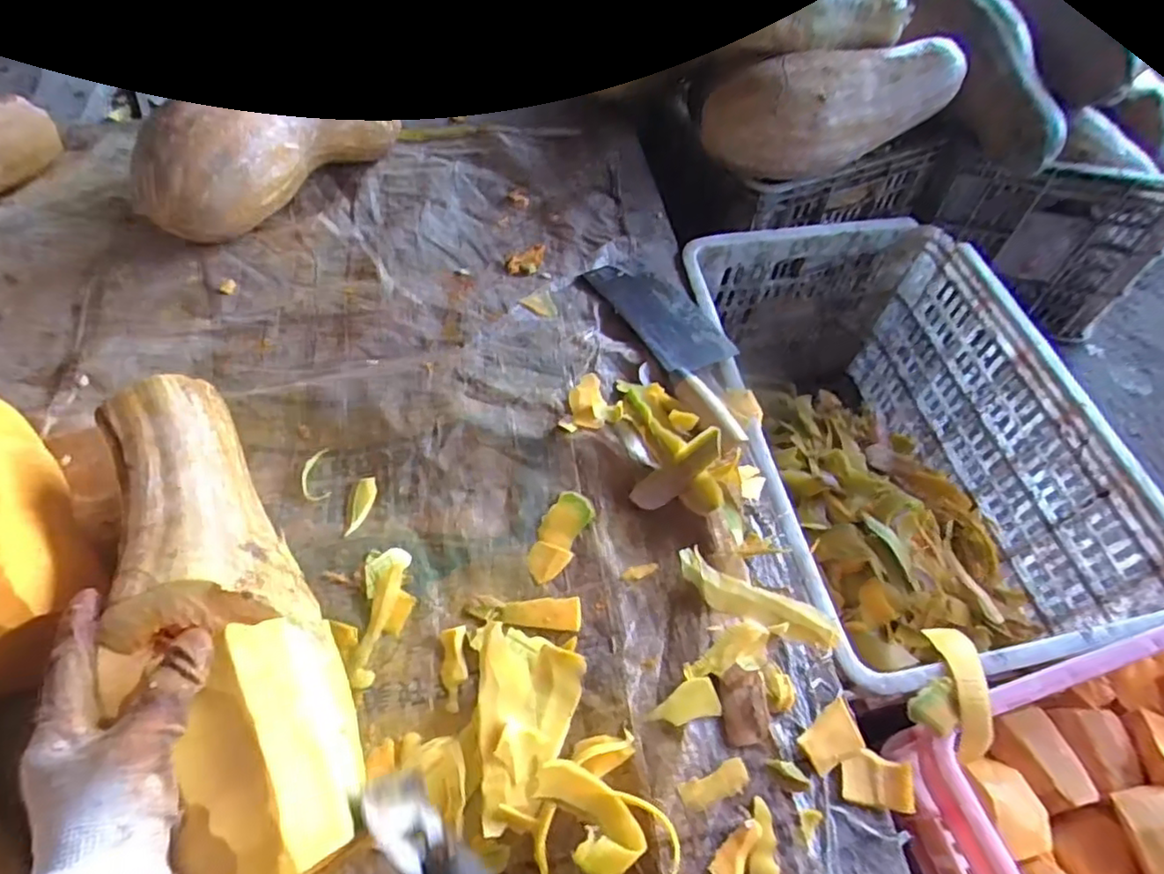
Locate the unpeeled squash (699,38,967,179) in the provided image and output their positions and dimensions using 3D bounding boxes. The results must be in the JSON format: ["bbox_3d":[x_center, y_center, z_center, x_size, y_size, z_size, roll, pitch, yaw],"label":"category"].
[{"bbox_3d":[0.300,-0.403,0.799,0.298,0.127,0.128,-24,60,-17],"label":"unpeeled squash"}]

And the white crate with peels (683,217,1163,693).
[{"bbox_3d":[0.317,0.024,0.738,0.341,0.277,0.501,-8,57,-7],"label":"white crate with peels"}]

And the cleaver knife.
[{"bbox_3d":[0.106,-0.106,0.659,0.089,0.025,0.261,-26,61,-18],"label":"cleaver knife"}]

